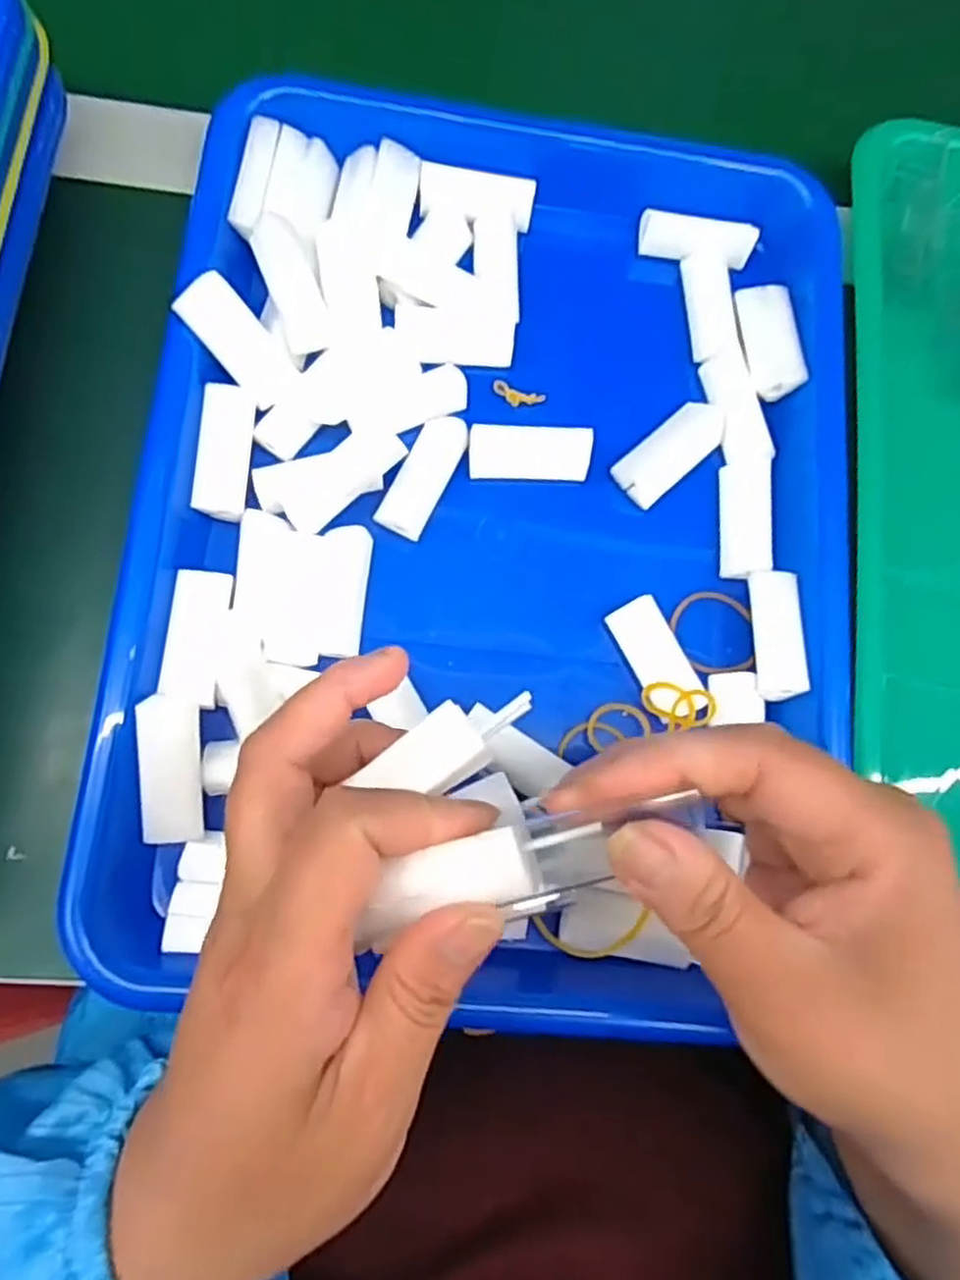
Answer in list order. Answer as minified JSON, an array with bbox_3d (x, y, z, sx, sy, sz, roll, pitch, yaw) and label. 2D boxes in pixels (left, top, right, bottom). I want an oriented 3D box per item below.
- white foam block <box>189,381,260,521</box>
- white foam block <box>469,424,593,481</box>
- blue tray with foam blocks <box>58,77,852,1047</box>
[{"bbox_3d":[-0.091,-0.067,0.272,0.018,0.007,0.047,7,84,-22],"label":"white foam block"},{"bbox_3d":[0.019,-0.071,0.289,0.045,0.009,0.018,1,82,-5],"label":"white foam block"},{"bbox_3d":[0.009,-0.041,0.277,0.244,0.039,0.337,7,81,-4],"label":"blue tray with foam blocks"}]

